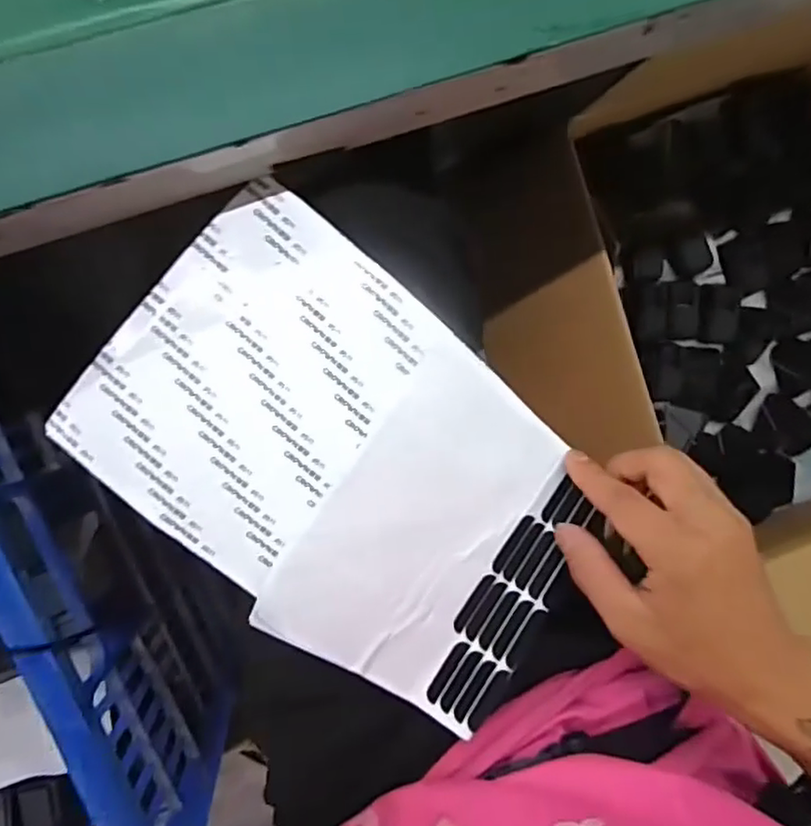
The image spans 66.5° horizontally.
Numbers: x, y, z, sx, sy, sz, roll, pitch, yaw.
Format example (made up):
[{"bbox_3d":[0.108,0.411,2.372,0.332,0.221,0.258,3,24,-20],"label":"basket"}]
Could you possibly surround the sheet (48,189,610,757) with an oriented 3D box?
[{"bbox_3d":[-0.023,0.030,0.320,0.262,0.039,0.162,41,88,-7],"label":"sheet"}]

